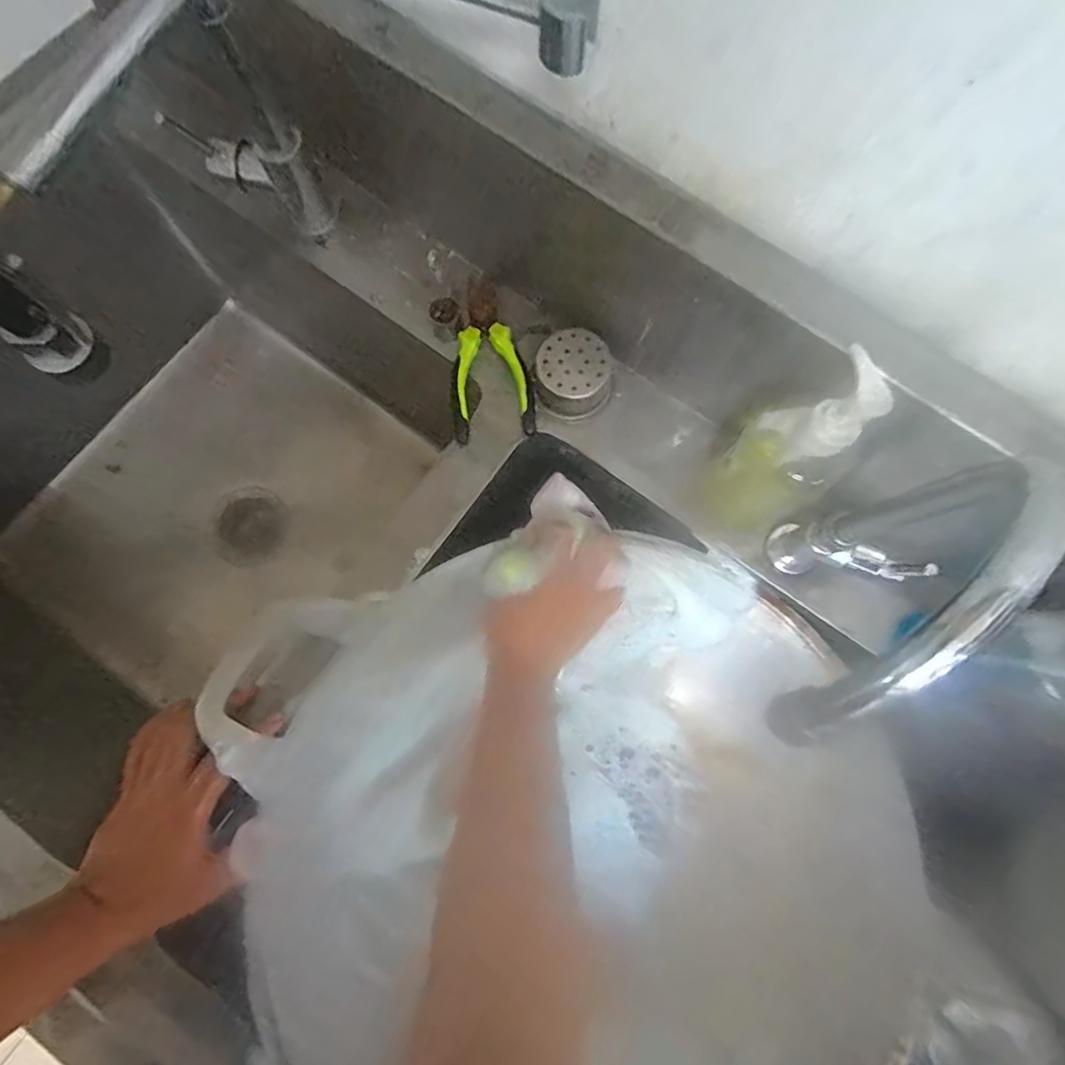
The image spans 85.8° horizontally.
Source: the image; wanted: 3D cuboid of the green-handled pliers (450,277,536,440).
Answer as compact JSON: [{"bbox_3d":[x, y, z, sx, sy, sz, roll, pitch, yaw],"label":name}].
[{"bbox_3d":[-0.039,-0.159,0.516,0.071,0.011,0.154,-5,78,-2],"label":"green-handled pliers"}]

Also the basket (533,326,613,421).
[{"bbox_3d":[0.037,-0.137,0.505,0.066,0.045,0.065,0,78,-1],"label":"basket"}]

